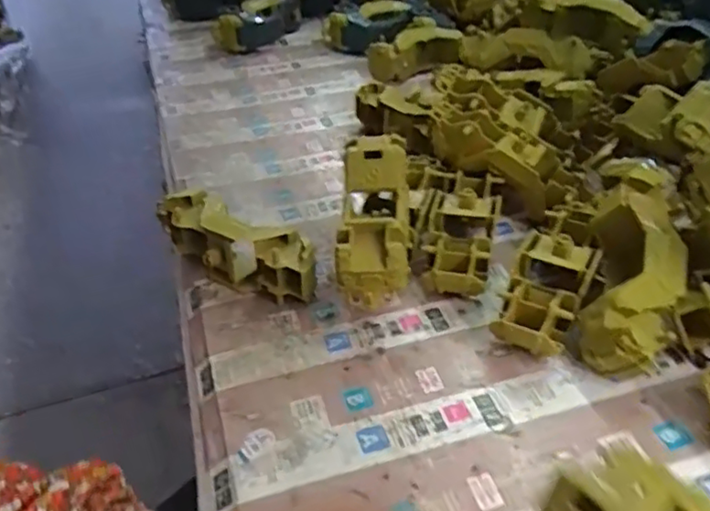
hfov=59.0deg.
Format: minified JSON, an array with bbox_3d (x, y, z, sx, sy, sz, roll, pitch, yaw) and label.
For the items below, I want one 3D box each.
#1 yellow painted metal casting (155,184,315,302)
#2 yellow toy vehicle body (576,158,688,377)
[{"bbox_3d":[-0.107,-0.007,0.556,0.172,0.060,0.054,28,48,33],"label":"yellow painted metal casting"},{"bbox_3d":[0.207,0.008,0.466,0.065,0.055,0.164,9,61,15],"label":"yellow toy vehicle body"}]

